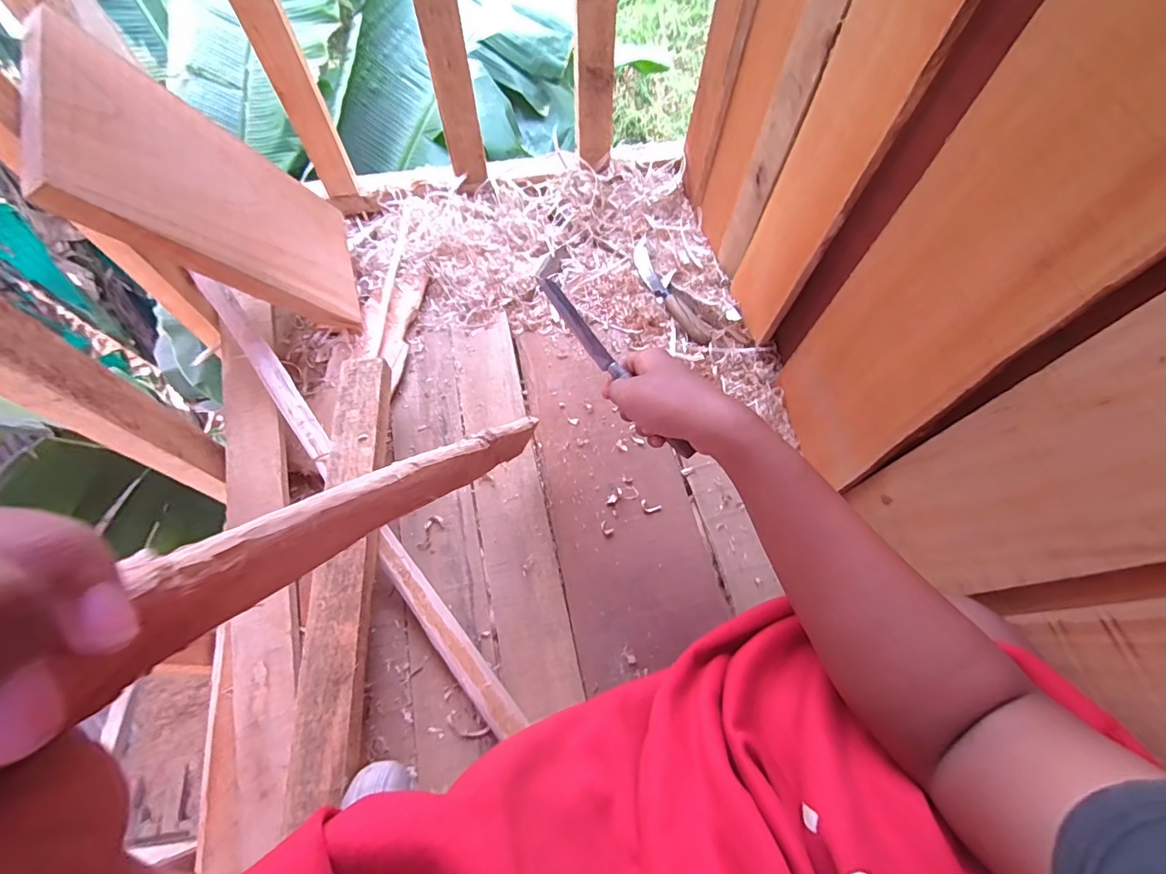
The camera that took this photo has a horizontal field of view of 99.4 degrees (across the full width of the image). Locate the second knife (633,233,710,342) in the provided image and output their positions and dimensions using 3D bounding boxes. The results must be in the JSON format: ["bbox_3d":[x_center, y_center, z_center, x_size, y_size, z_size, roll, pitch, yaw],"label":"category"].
[{"bbox_3d":[0.121,-0.217,0.728,0.040,0.015,0.206,-23,66,-10],"label":"second knife"}]

